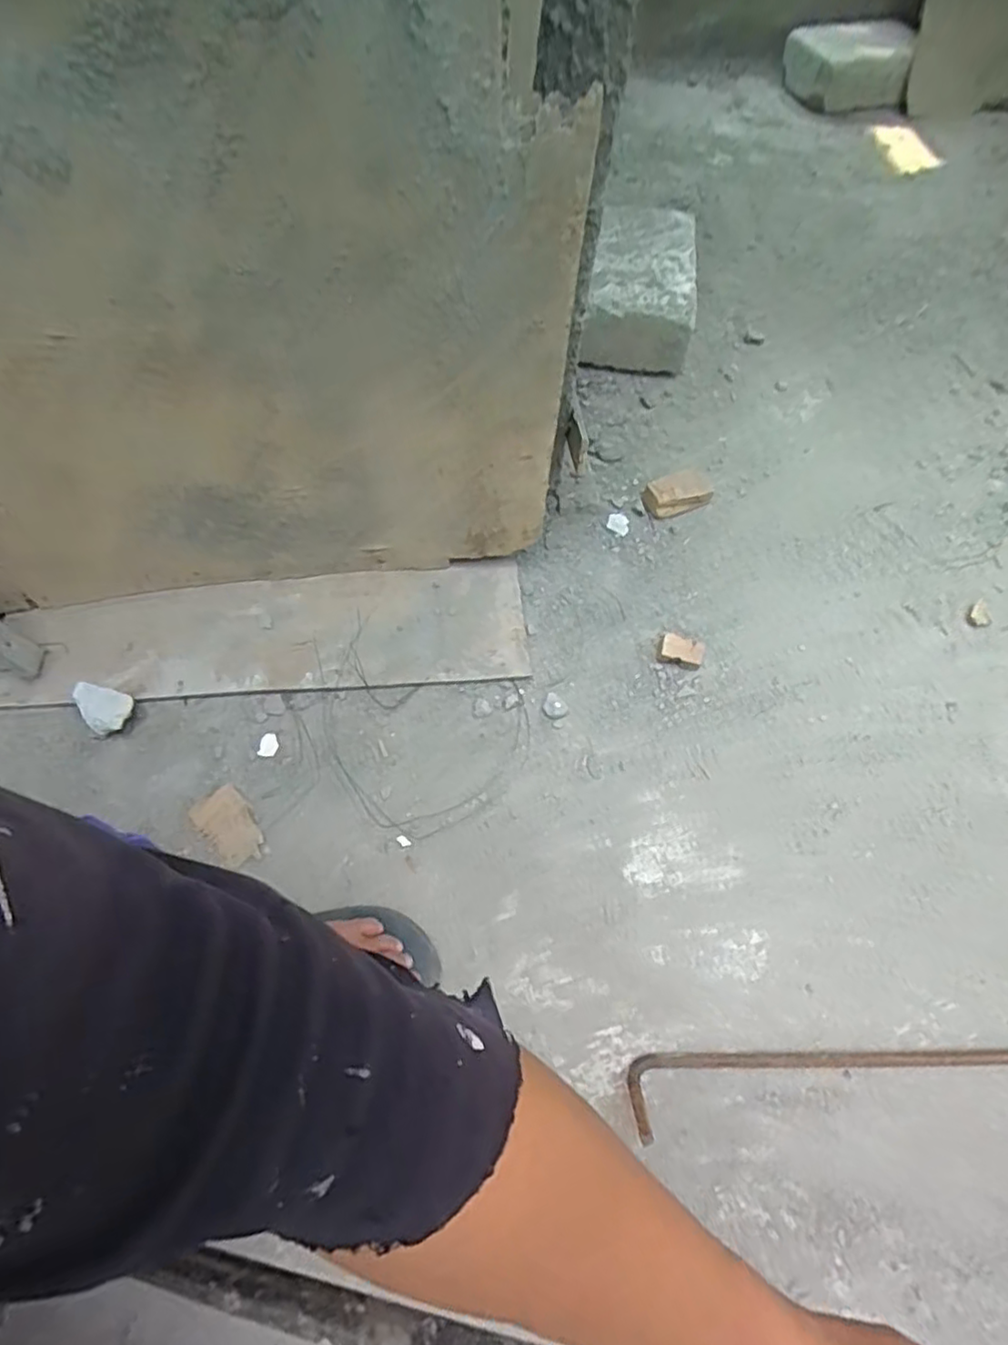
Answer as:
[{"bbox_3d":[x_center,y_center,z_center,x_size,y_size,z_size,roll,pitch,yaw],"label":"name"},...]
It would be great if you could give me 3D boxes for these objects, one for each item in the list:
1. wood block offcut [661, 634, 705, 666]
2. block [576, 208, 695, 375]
[{"bbox_3d":[0.217,-0.024,0.823,0.051,0.030,0.031,18,62,9],"label":"wood block offcut"},{"bbox_3d":[0.228,-0.637,1.111,0.159,0.112,0.312,9,61,4],"label":"block"}]

